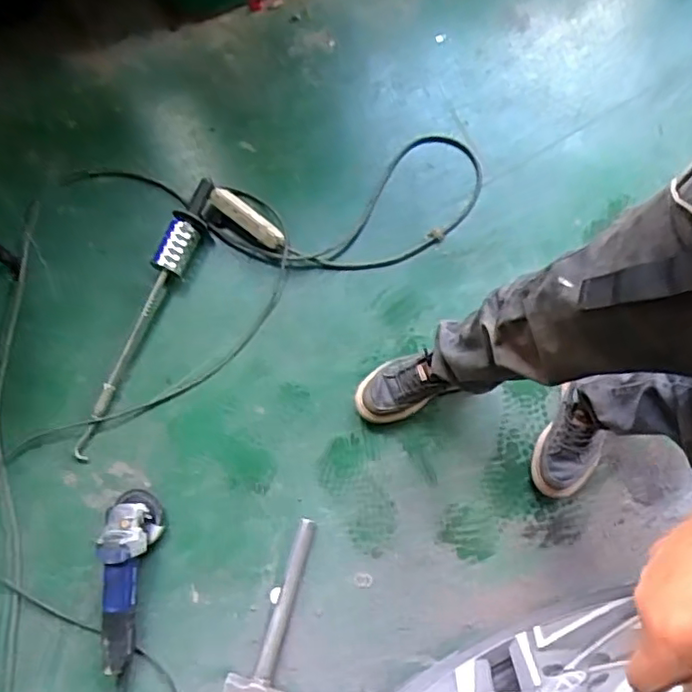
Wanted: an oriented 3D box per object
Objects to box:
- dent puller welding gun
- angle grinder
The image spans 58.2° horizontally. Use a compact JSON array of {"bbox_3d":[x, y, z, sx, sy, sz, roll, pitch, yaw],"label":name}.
[{"bbox_3d":[-0.360,-0.061,1.188,0.207,0.056,0.587,34,78,11],"label":"dent puller welding gun"},{"bbox_3d":[-0.369,0.395,1.063,0.090,0.099,0.292,-6,74,1],"label":"angle grinder"}]

